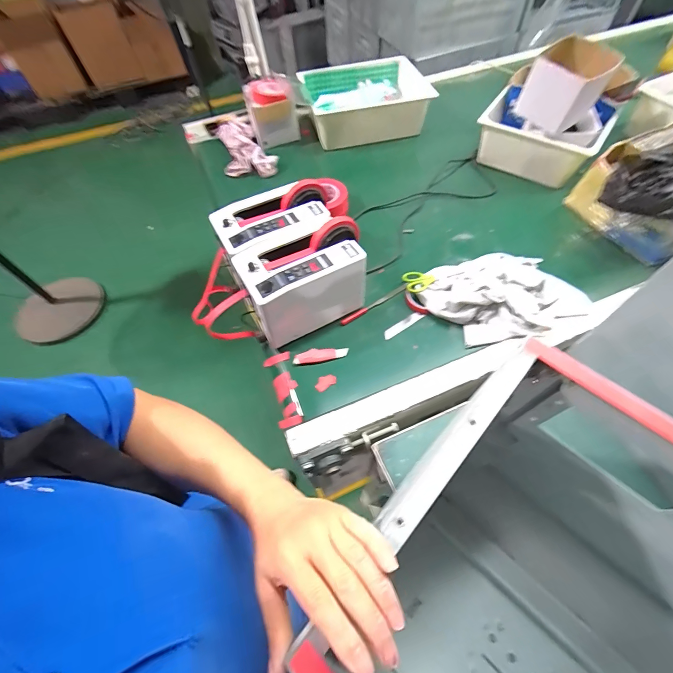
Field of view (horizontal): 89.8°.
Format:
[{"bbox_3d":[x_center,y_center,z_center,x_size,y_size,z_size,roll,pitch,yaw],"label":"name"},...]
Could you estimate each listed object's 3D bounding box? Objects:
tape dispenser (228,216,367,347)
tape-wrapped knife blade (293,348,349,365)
[{"bbox_3d":[-0.059,-0.107,0.657,0.238,0.152,0.140,-27,61,-13],"label":"tape dispenser"},{"bbox_3d":[-0.030,0.035,0.644,0.103,0.009,0.026,-7,59,-1],"label":"tape-wrapped knife blade"}]

